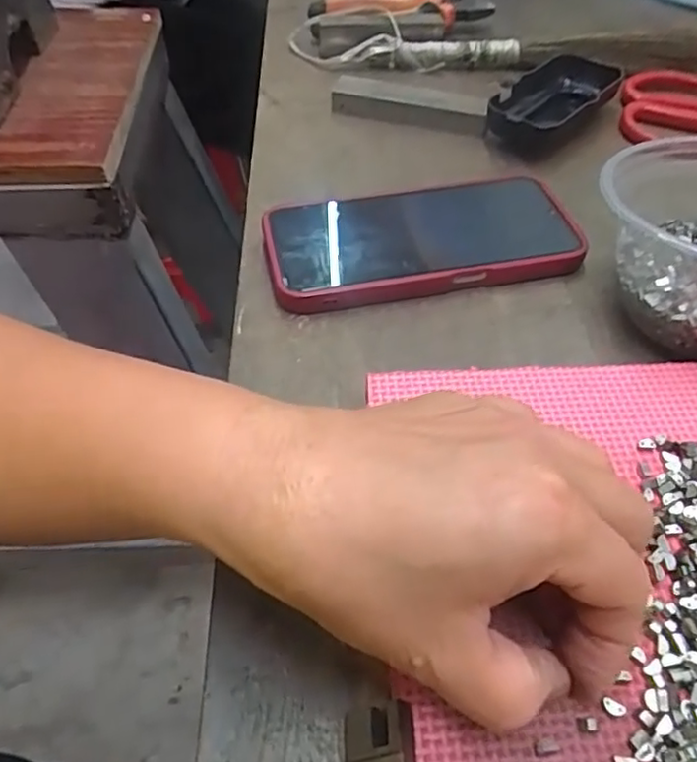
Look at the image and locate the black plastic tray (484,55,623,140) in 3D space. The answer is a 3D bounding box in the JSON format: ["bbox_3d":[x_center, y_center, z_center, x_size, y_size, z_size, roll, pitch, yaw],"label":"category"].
[{"bbox_3d":[0.143,-0.196,0.448,0.051,0.027,0.105,35,59,27],"label":"black plastic tray"}]

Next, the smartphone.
[{"bbox_3d":[0.040,-0.080,0.351,0.165,0.014,0.086,-6,50,-4],"label":"smartphone"}]

